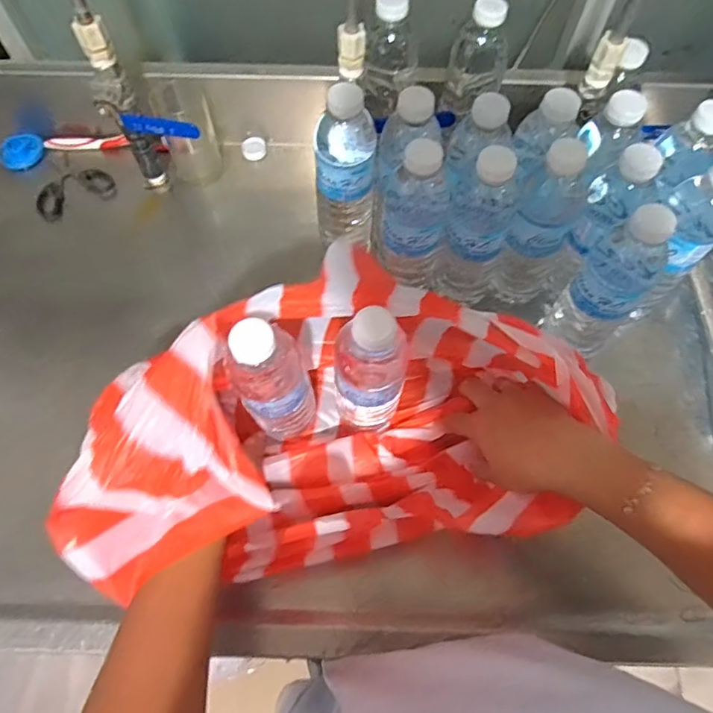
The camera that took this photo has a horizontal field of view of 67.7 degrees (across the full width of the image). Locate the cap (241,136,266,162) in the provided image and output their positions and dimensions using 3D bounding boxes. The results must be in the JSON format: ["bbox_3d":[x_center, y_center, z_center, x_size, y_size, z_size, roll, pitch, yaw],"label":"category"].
[{"bbox_3d":[-0.136,-0.276,0.706,0.032,0.016,0.028,-13,65,-7],"label":"cap"}]

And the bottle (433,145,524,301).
[{"bbox_3d":[0.114,-0.120,0.519,0.065,0.195,0.060,18,65,8],"label":"bottle"}]

